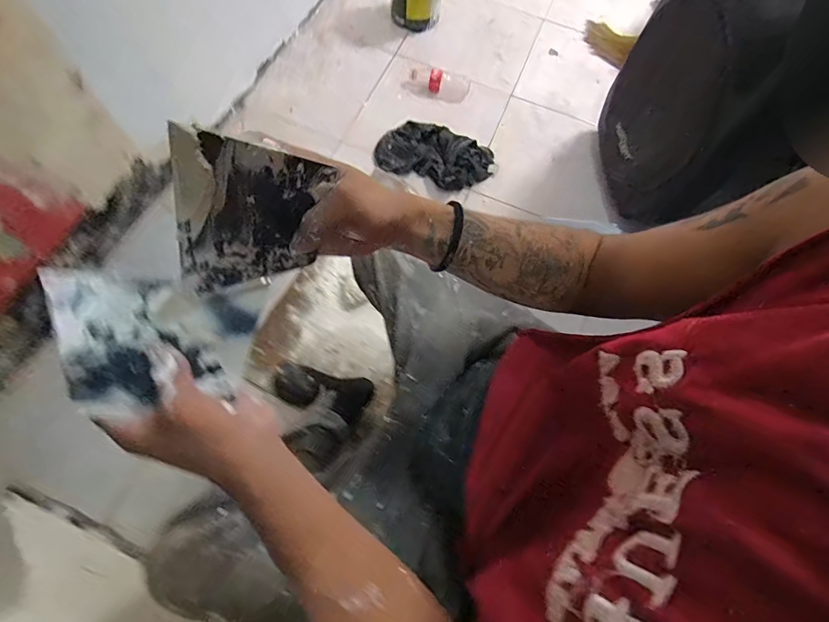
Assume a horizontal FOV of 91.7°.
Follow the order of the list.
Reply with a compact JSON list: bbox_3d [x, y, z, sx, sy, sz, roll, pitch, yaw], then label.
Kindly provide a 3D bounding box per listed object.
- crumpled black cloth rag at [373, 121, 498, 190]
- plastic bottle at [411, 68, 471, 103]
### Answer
[{"bbox_3d":[0.058,-0.446,1.151,0.341,0.060,0.168,14,67,3],"label":"crumpled black cloth rag"},{"bbox_3d":[0.082,-0.725,1.275,0.183,0.055,0.085,16,68,3],"label":"plastic bottle"}]

